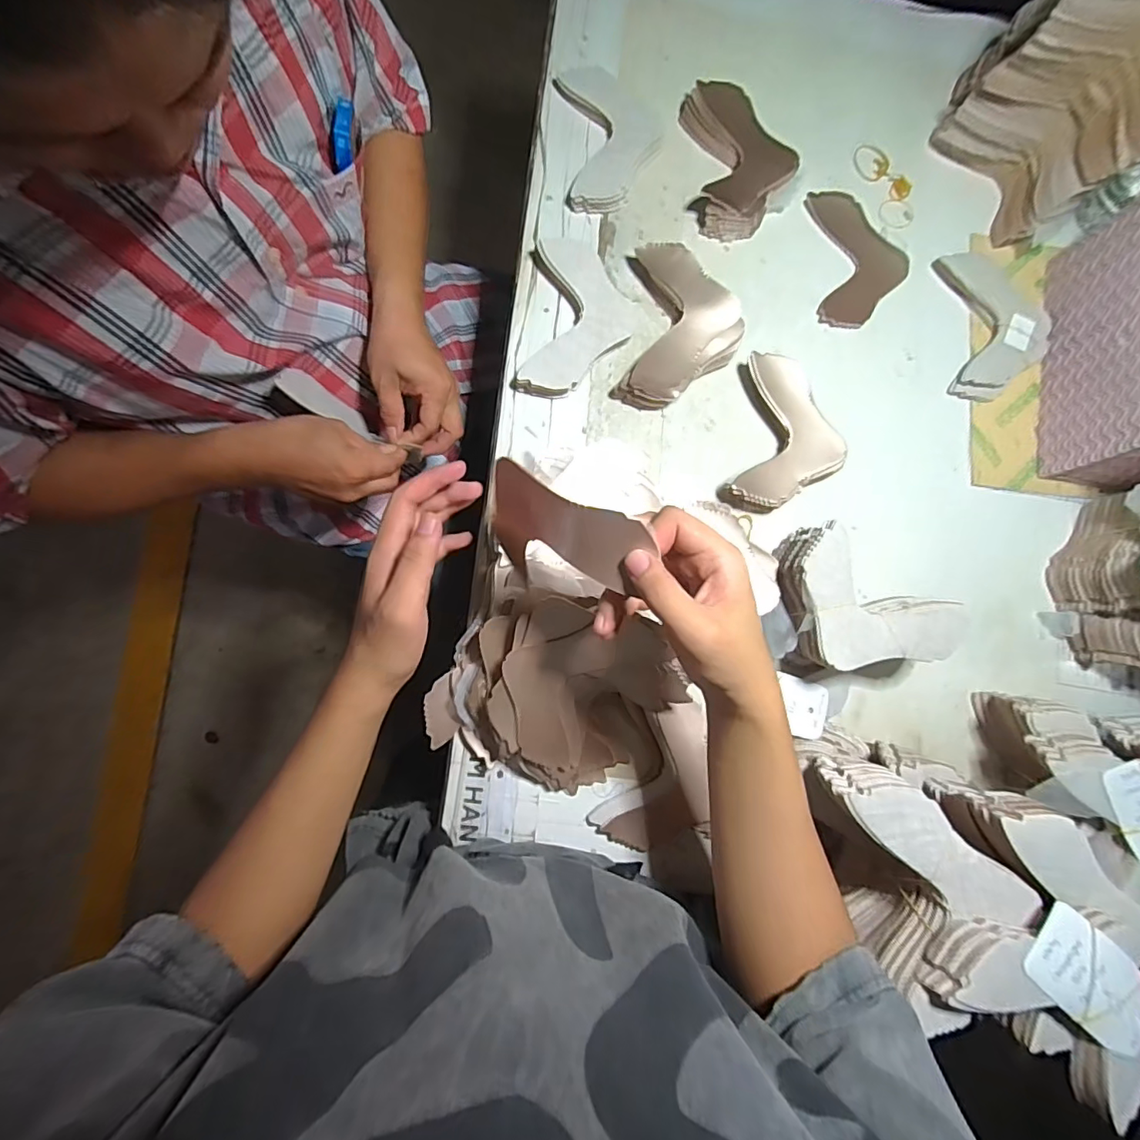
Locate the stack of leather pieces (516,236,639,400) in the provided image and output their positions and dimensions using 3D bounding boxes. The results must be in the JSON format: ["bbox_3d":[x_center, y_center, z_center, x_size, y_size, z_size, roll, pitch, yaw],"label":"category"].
[{"bbox_3d":[0.011,-0.247,0.532,0.107,0.034,0.153,8,83,-4],"label":"stack of leather pieces"}]

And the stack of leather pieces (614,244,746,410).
[{"bbox_3d":[0.115,-0.240,0.543,0.108,0.038,0.163,11,83,-4],"label":"stack of leather pieces"}]

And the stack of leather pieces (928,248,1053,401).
[{"bbox_3d":[0.479,-0.272,0.585,0.126,0.025,0.169,-2,84,-5],"label":"stack of leather pieces"}]

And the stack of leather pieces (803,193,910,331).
[{"bbox_3d":[0.318,-0.343,0.587,0.103,0.007,0.159,-2,84,-5],"label":"stack of leather pieces"}]

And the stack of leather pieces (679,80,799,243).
[{"bbox_3d":[0.183,-0.442,0.573,0.109,0.031,0.165,-4,84,-6],"label":"stack of leather pieces"}]

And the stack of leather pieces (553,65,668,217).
[{"bbox_3d":[0.049,-0.463,0.574,0.107,0.019,0.158,-3,84,-6],"label":"stack of leather pieces"}]

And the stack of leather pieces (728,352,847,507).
[{"bbox_3d":[0.221,-0.132,0.542,0.110,0.038,0.150,12,83,-4],"label":"stack of leather pieces"}]

